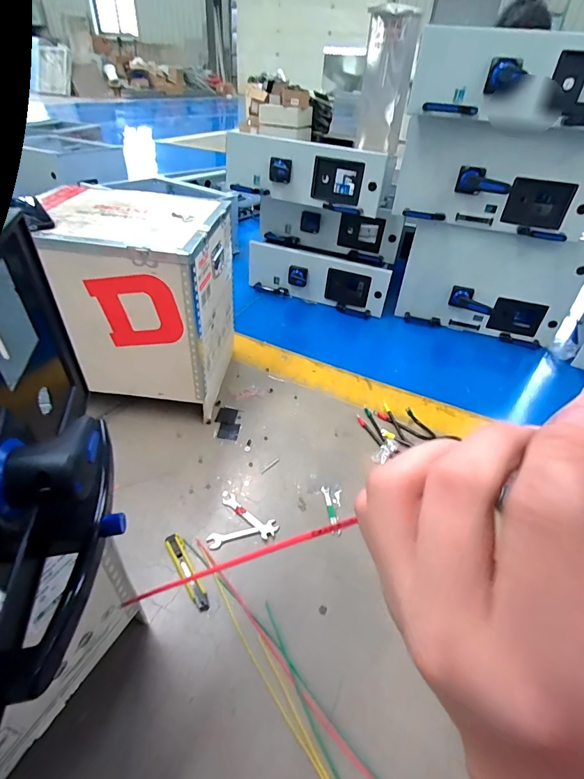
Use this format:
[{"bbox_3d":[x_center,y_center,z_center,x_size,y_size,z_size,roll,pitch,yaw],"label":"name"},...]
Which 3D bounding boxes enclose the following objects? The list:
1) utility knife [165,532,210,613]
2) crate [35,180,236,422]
[{"bbox_3d":[-0.201,0.342,0.736,0.033,0.012,0.165,-20,46,-28],"label":"utility knife"},{"bbox_3d":[-0.365,-0.232,0.984,0.389,0.406,0.351,4,40,-3],"label":"crate"}]

